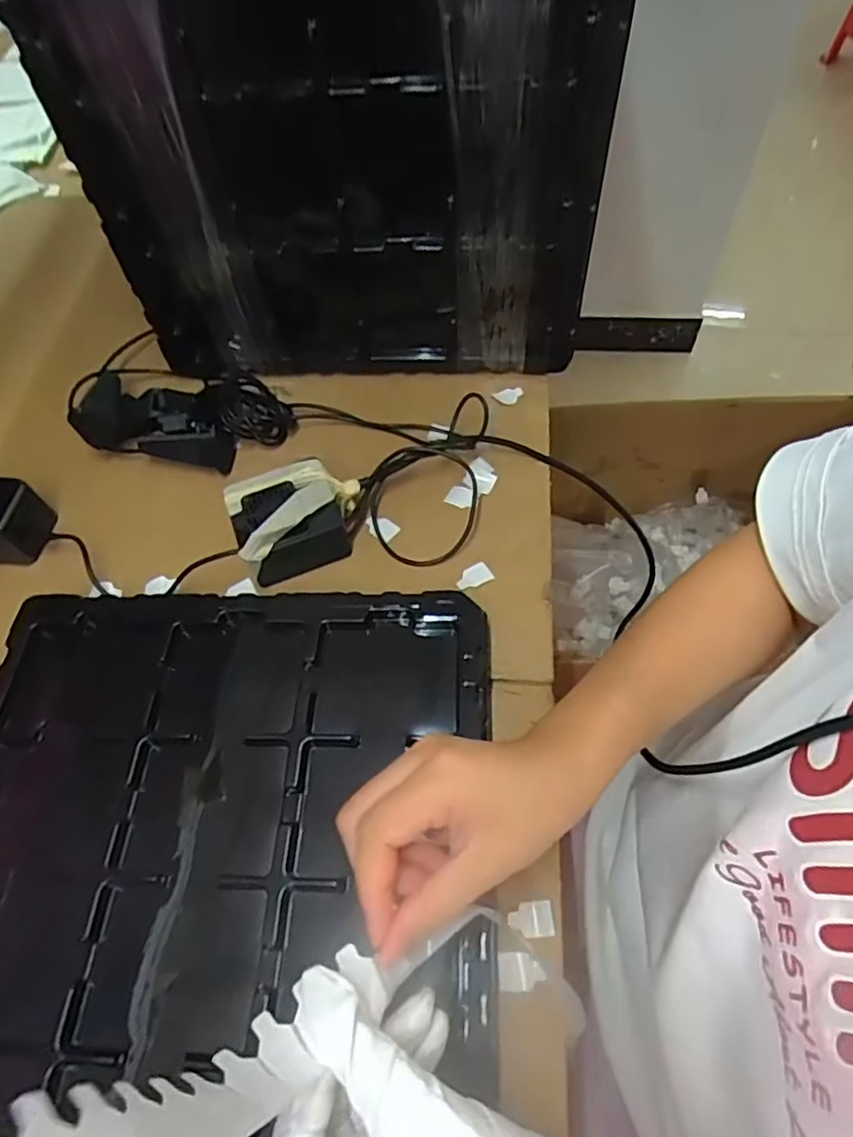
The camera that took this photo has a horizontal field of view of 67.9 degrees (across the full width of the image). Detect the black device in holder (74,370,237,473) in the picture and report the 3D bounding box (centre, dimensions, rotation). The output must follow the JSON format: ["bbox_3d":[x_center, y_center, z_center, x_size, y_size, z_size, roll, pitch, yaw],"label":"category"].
[{"bbox_3d":[-0.240,-0.138,0.560,0.150,0.044,0.075,8,59,8],"label":"black device in holder"}]

